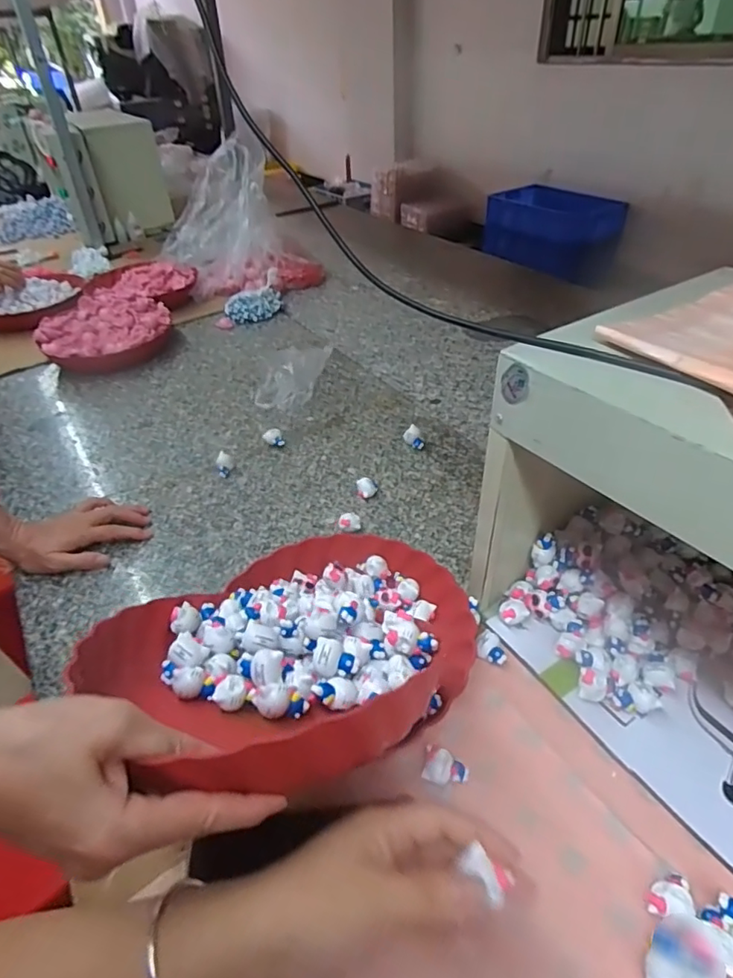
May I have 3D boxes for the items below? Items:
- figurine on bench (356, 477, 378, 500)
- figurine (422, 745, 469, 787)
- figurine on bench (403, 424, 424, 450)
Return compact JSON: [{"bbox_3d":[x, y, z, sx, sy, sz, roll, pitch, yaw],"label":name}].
[{"bbox_3d":[0.001,0.001,0.722,0.027,0.022,0.028,-7,40,-2],"label":"figurine on bench"},{"bbox_3d":[0.063,0.221,0.432,0.034,0.013,0.026,8,42,15],"label":"figurine"},{"bbox_3d":[0.070,-0.075,0.805,0.021,0.026,0.033,-20,42,-16],"label":"figurine on bench"}]

